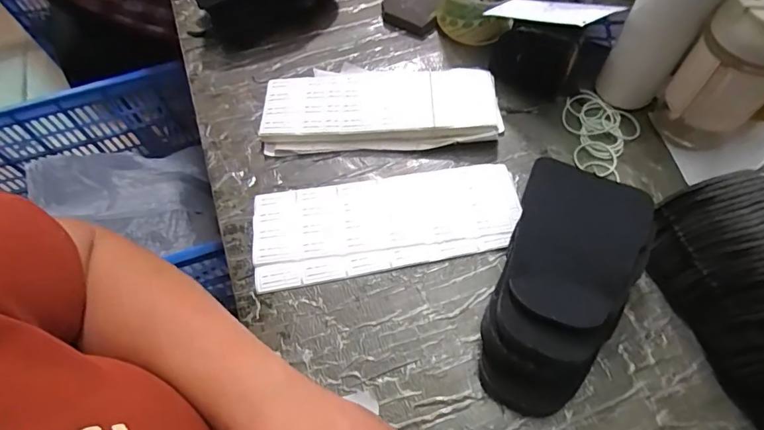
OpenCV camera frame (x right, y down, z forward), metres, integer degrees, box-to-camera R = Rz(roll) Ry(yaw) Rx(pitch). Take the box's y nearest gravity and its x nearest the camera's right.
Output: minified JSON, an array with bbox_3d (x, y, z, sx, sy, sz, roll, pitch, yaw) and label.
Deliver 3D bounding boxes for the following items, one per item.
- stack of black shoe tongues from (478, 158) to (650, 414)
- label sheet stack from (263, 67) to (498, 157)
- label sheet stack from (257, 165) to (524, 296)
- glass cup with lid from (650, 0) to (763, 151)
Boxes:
[{"bbox_3d":[0.142,0.059,0.378,0.102,0.076,0.192,25,66,17],"label":"stack of black shoe tongues"},{"bbox_3d":[-0.002,-0.127,0.517,0.257,0.024,0.116,-1,61,4],"label":"label sheet stack"},{"bbox_3d":[0.004,0.004,0.455,0.262,0.009,0.103,-10,61,-2],"label":"label sheet stack"},{"bbox_3d":[0.324,-0.132,0.423,0.080,0.153,0.074,-2,61,3],"label":"glass cup with lid"}]

